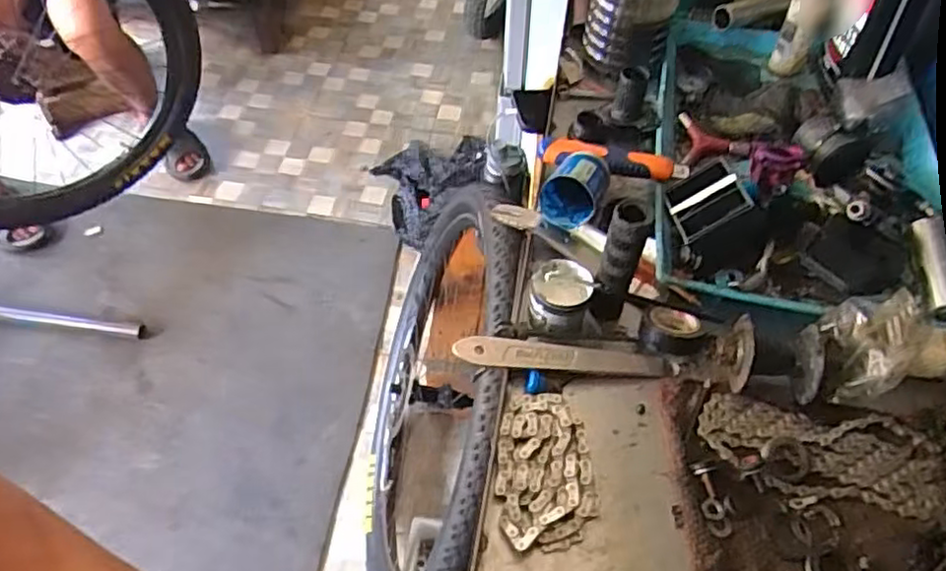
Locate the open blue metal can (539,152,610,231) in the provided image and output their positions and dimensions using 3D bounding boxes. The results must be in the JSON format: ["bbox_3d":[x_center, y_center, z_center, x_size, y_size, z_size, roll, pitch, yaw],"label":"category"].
[{"bbox_3d":[0.103,-0.099,0.693,0.060,0.057,0.079,3,31,22],"label":"open blue metal can"}]

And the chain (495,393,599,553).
[{"bbox_3d":[0.056,0.143,0.545,0.073,0.016,0.124,-2,53,-3],"label":"chain"}]

